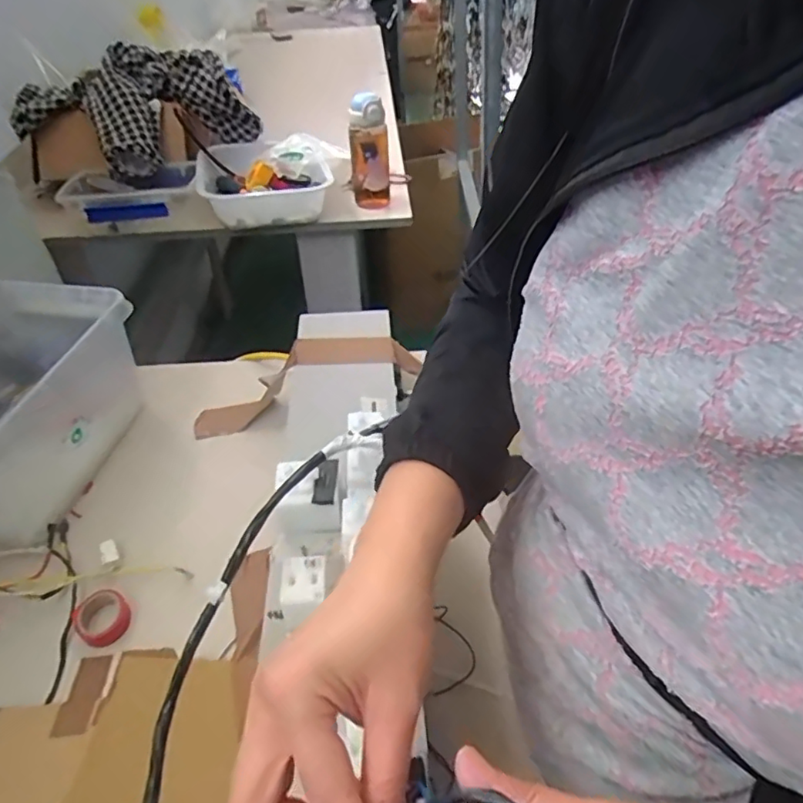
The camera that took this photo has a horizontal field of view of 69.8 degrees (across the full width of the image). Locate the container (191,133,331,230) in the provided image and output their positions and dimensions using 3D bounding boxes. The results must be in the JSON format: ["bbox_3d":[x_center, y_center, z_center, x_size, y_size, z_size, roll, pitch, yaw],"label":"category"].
[{"bbox_3d":[-0.284,-0.457,1.187,0.251,0.096,0.350,-14,42,-12],"label":"container"}]

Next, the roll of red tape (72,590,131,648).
[{"bbox_3d":[-0.259,0.186,0.498,0.044,0.017,0.041,-2,40,2],"label":"roll of red tape"}]

